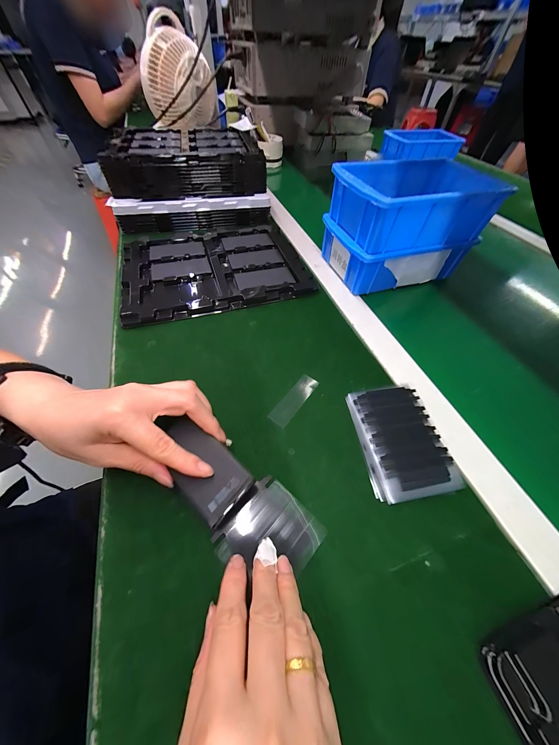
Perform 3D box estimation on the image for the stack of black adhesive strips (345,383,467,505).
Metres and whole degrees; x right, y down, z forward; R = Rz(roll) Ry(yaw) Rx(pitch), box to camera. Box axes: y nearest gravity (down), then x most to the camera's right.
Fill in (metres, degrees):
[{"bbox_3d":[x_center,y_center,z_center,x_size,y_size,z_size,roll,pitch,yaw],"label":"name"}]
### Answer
[{"bbox_3d":[0.115,0.063,0.234,0.075,0.012,0.104,-5,54,-6],"label":"stack of black adhesive strips"}]

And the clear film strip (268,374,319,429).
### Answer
[{"bbox_3d":[0.016,0.029,0.260,0.021,0.006,0.067,31,59,20],"label":"clear film strip"}]

